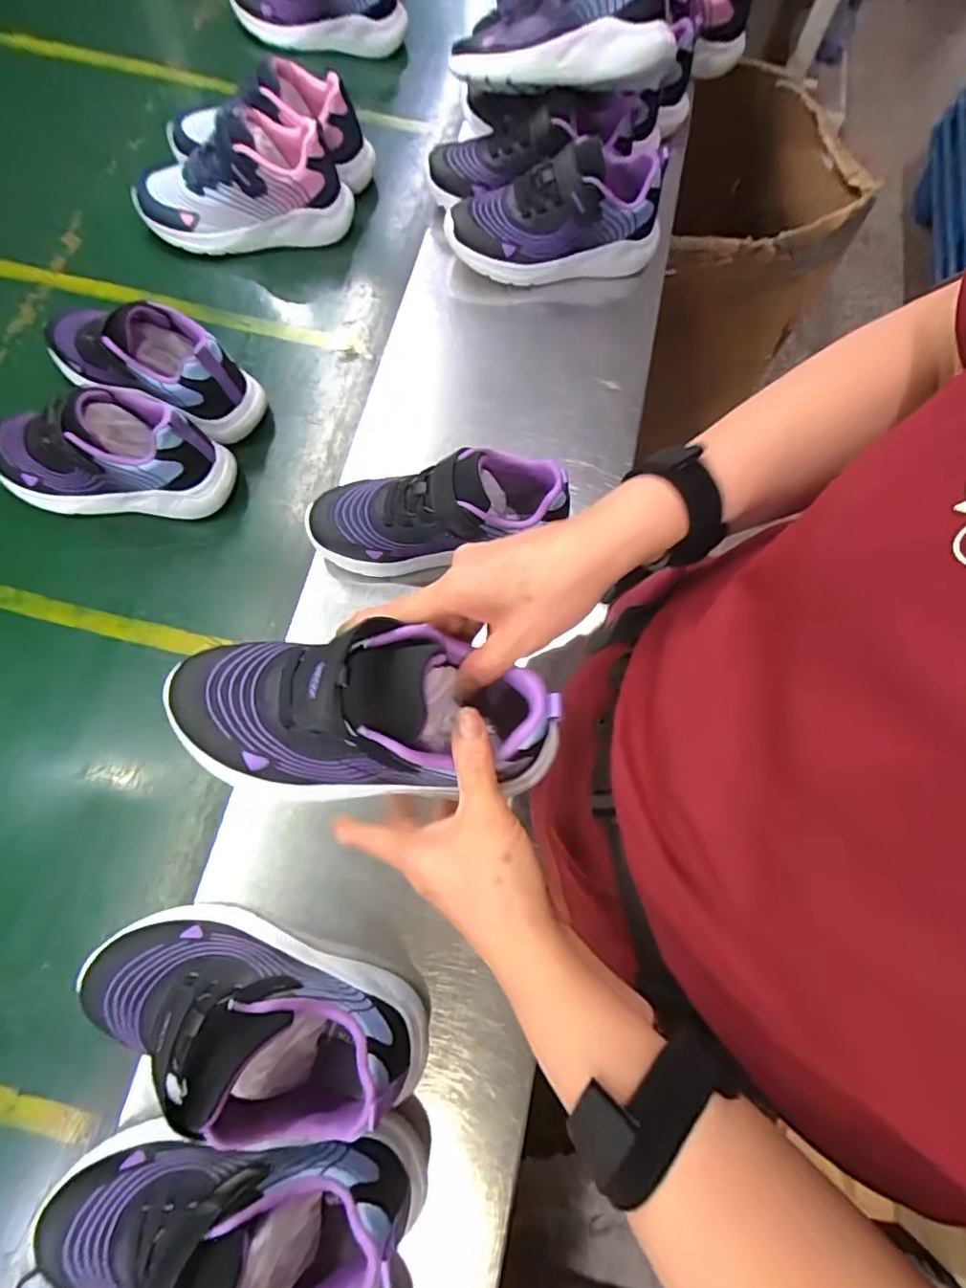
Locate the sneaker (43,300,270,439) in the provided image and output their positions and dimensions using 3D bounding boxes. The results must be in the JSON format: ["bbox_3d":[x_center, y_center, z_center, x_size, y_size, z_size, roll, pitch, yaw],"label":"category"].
[{"bbox_3d":[-0.319,-0.274,0.526,0.222,0.085,0.075,24,73,4],"label":"sneaker"}]

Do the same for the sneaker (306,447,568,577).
[{"bbox_3d":[-0.040,-0.103,0.470,0.205,0.112,0.067,0,72,-5],"label":"sneaker"}]

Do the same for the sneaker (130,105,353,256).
[{"bbox_3d":[-0.262,-0.493,0.599,0.218,0.101,0.098,-4,73,-6],"label":"sneaker"}]

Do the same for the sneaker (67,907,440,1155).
[{"bbox_3d":[-0.146,0.226,0.341,0.217,0.097,0.081,18,72,1],"label":"sneaker"}]

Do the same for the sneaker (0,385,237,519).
[{"bbox_3d":[-0.342,-0.173,0.497,0.209,0.100,0.075,2,72,-4],"label":"sneaker"}]

